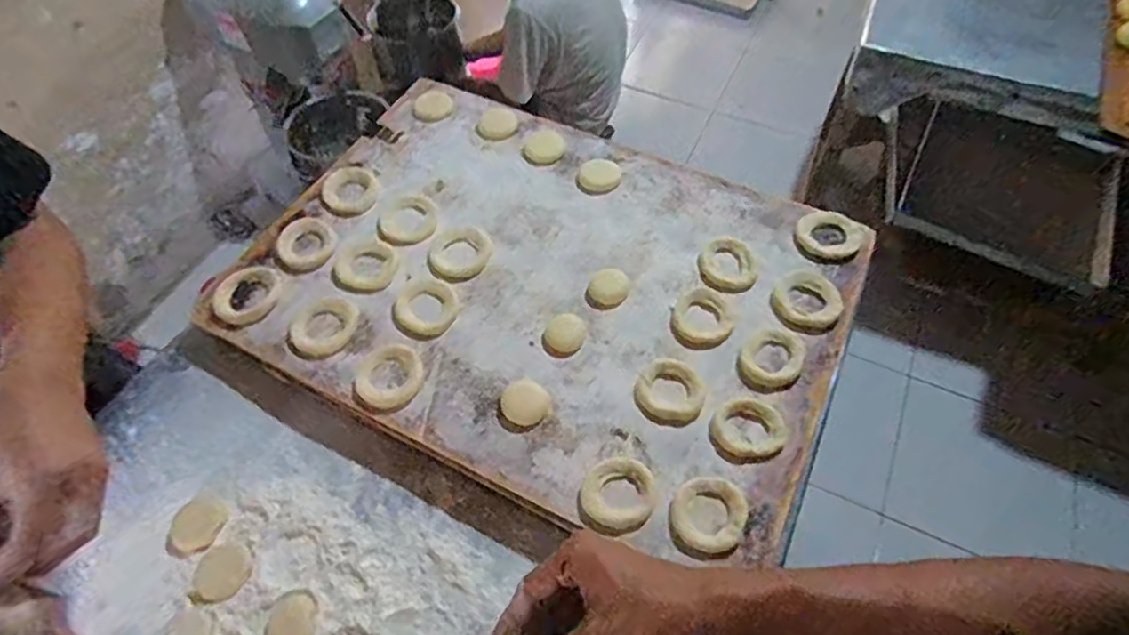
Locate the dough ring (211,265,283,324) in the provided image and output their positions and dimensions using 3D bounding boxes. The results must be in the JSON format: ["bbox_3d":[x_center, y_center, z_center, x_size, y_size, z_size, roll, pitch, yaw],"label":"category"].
[{"bbox_3d":[-0.316,-0.023,0.619,0.050,0.019,0.066,26,61,17],"label":"dough ring"}]

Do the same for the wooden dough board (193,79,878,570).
[{"bbox_3d":[-0.020,-0.045,0.630,0.569,0.033,0.411,25,60,16],"label":"wooden dough board"}]

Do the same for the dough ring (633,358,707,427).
[{"bbox_3d":[0.094,0.064,0.545,0.060,0.010,0.062,0,57,0],"label":"dough ring"}]

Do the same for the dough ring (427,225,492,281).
[{"bbox_3d":[-0.109,-0.068,0.648,0.062,0.011,0.067,0,57,0],"label":"dough ring"}]

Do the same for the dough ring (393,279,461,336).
[{"bbox_3d":[-0.136,-0.012,0.603,0.059,0.009,0.068,-29,61,-17],"label":"dough ring"}]

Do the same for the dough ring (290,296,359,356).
[{"bbox_3d":[-0.237,0.008,0.611,0.061,0.006,0.066,-2,59,3],"label":"dough ring"}]

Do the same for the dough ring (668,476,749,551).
[{"bbox_3d":[0.114,0.155,0.491,0.057,0.014,0.058,0,57,0],"label":"dough ring"}]

